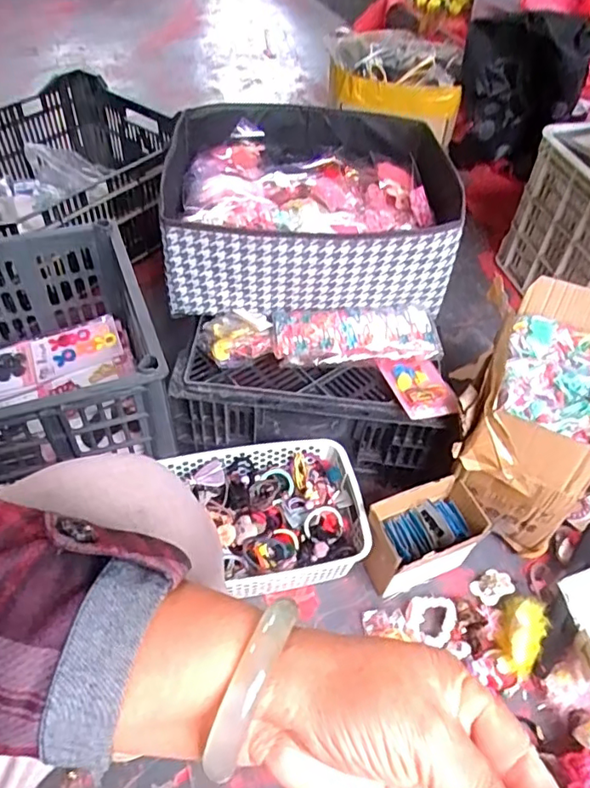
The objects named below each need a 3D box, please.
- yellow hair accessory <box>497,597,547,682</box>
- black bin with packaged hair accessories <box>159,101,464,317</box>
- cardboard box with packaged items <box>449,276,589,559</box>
[{"bbox_3d":[0.296,0.313,0.725,0.052,0.047,0.102,22,52,14],"label":"yellow hair accessory"},{"bbox_3d":[0.020,-0.285,0.847,0.388,0.151,0.345,1,50,-4],"label":"black bin with packaged hair accessories"},{"bbox_3d":[0.352,0.019,0.816,0.204,0.226,0.340,18,51,11],"label":"cardboard box with packaged items"}]

